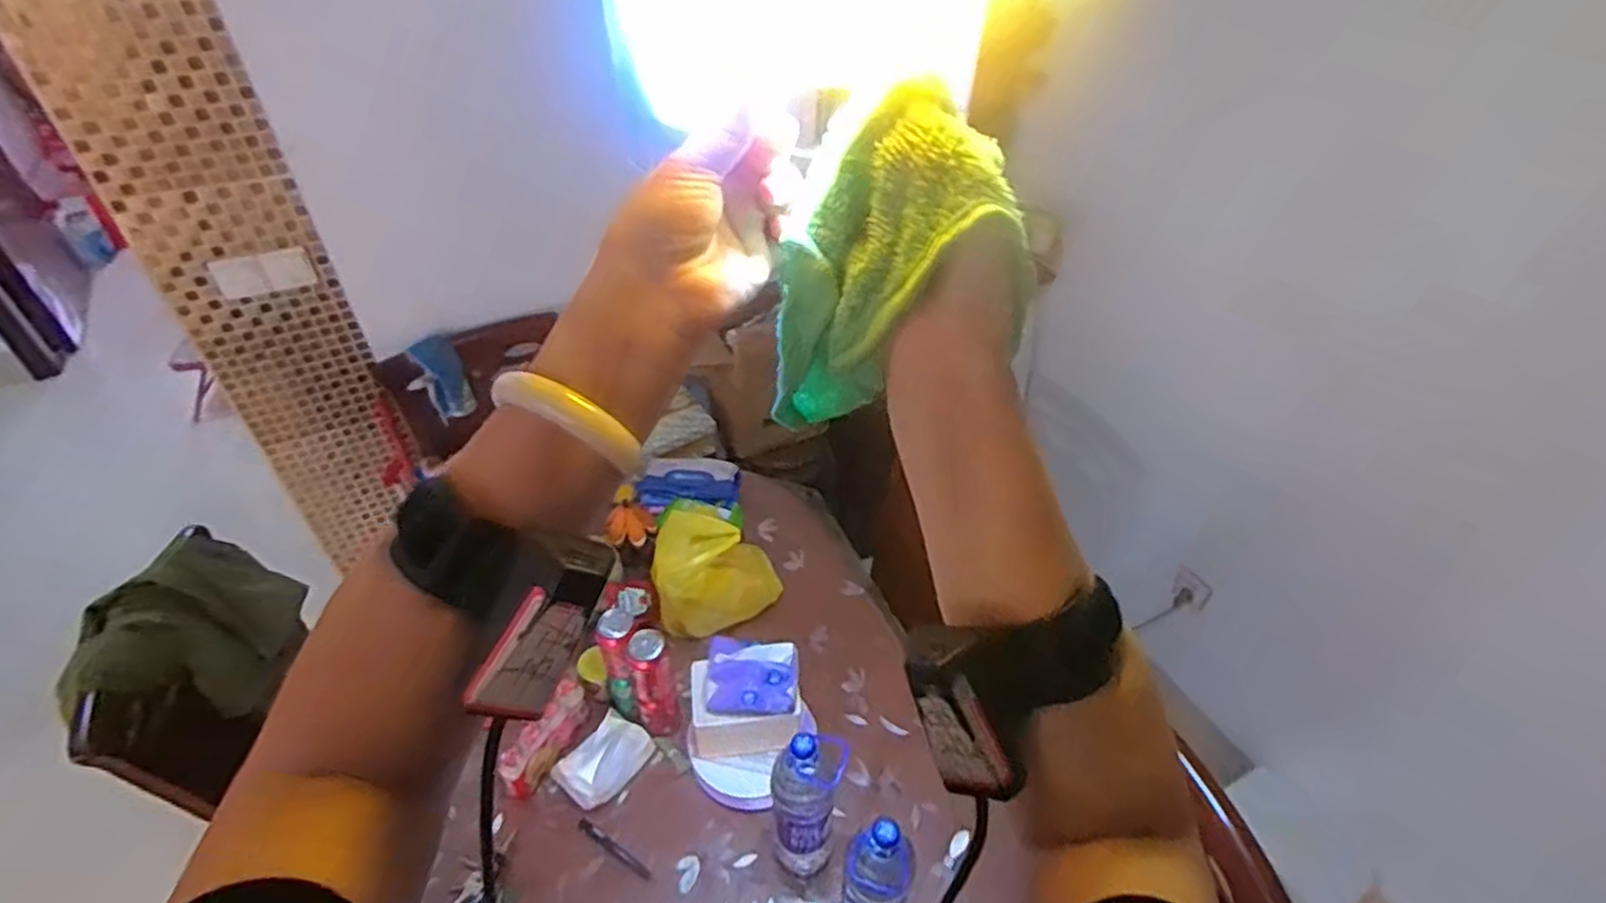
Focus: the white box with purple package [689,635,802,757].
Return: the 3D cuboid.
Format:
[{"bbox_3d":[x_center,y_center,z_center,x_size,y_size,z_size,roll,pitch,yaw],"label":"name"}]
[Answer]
[{"bbox_3d":[-0.090,0.392,1.184,0.170,0.183,0.108,1,42,0],"label":"white box with purple package"}]

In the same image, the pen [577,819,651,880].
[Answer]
[{"bbox_3d":[-0.283,0.599,1.126,0.135,0.012,0.017,23,46,22],"label":"pen"}]

